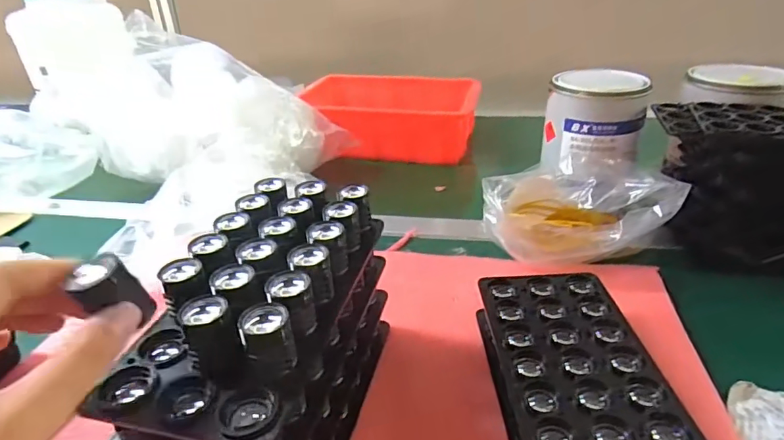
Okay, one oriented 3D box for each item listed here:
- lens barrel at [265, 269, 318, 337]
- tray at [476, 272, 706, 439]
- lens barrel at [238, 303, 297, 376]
[{"bbox_3d":[-0.053,0.045,0.250,0.021,0.031,0.024,9,32,19],"label":"lens barrel"},{"bbox_3d":[0.121,0.112,0.327,0.104,0.040,0.190,-3,30,0],"label":"tray"},{"bbox_3d":[-0.059,0.058,0.228,0.022,0.031,0.021,-7,30,-8],"label":"lens barrel"}]

